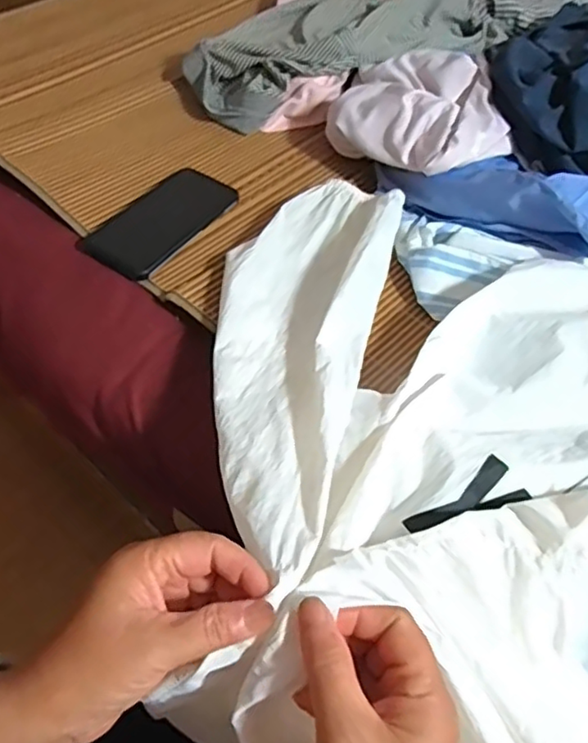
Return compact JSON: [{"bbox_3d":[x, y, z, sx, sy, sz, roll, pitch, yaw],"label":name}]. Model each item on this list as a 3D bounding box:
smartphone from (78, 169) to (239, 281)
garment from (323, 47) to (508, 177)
[{"bbox_3d":[-0.134,-0.156,0.629,0.086,0.007,0.155,31,58,16],"label":"smartphone"},{"bbox_3d":[0.133,-0.275,0.680,0.146,0.089,0.206,-36,63,-24],"label":"garment"}]

